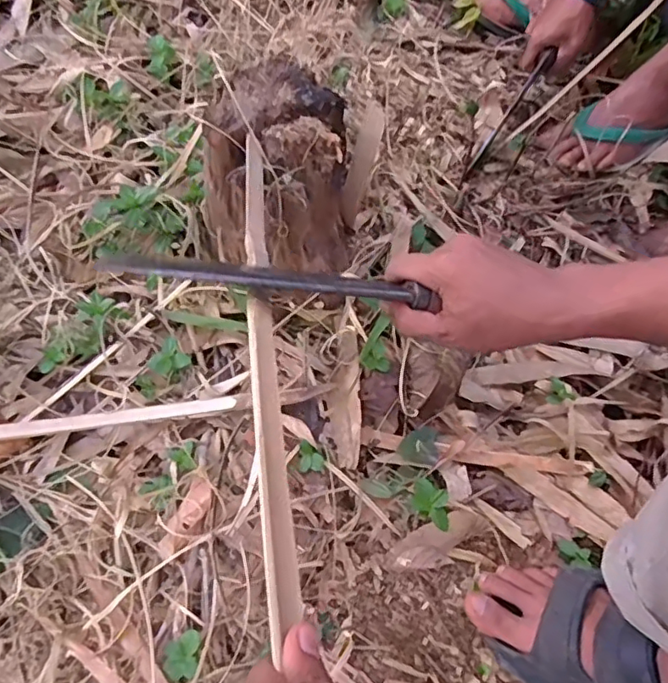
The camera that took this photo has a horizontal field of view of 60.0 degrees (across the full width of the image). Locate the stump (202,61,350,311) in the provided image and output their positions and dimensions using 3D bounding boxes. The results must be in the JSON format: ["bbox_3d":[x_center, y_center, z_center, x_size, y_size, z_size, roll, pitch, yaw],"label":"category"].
[{"bbox_3d":[-0.047,-0.150,0.587,0.135,0.192,0.125,2,62,-4],"label":"stump"}]

